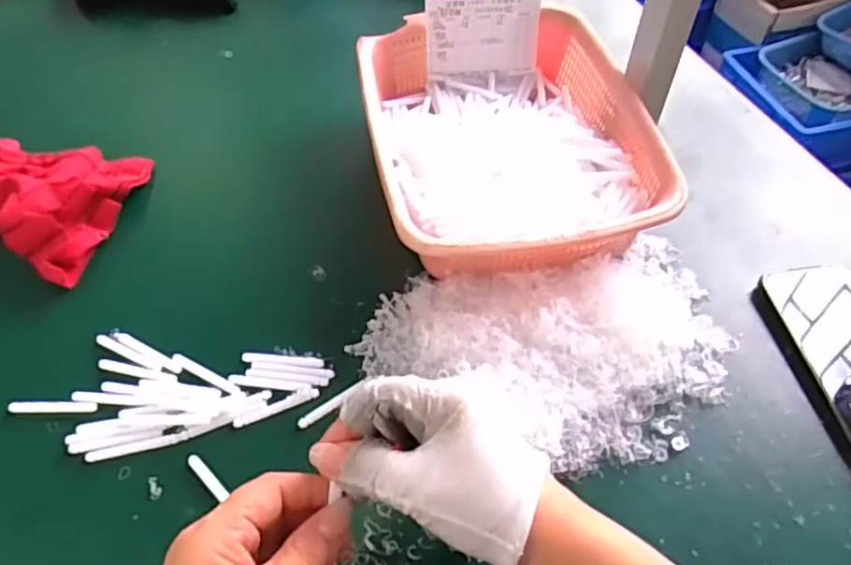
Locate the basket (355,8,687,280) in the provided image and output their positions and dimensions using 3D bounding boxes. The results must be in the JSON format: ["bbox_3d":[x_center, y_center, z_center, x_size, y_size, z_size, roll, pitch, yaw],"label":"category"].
[{"bbox_3d":[0.063,-0.122,0.546,0.214,0.069,0.273,-9,53,-6],"label":"basket"}]

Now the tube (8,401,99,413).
[{"bbox_3d":[-0.256,0.086,0.443,0.059,0.005,0.009,0,52,0],"label":"tube"}]

